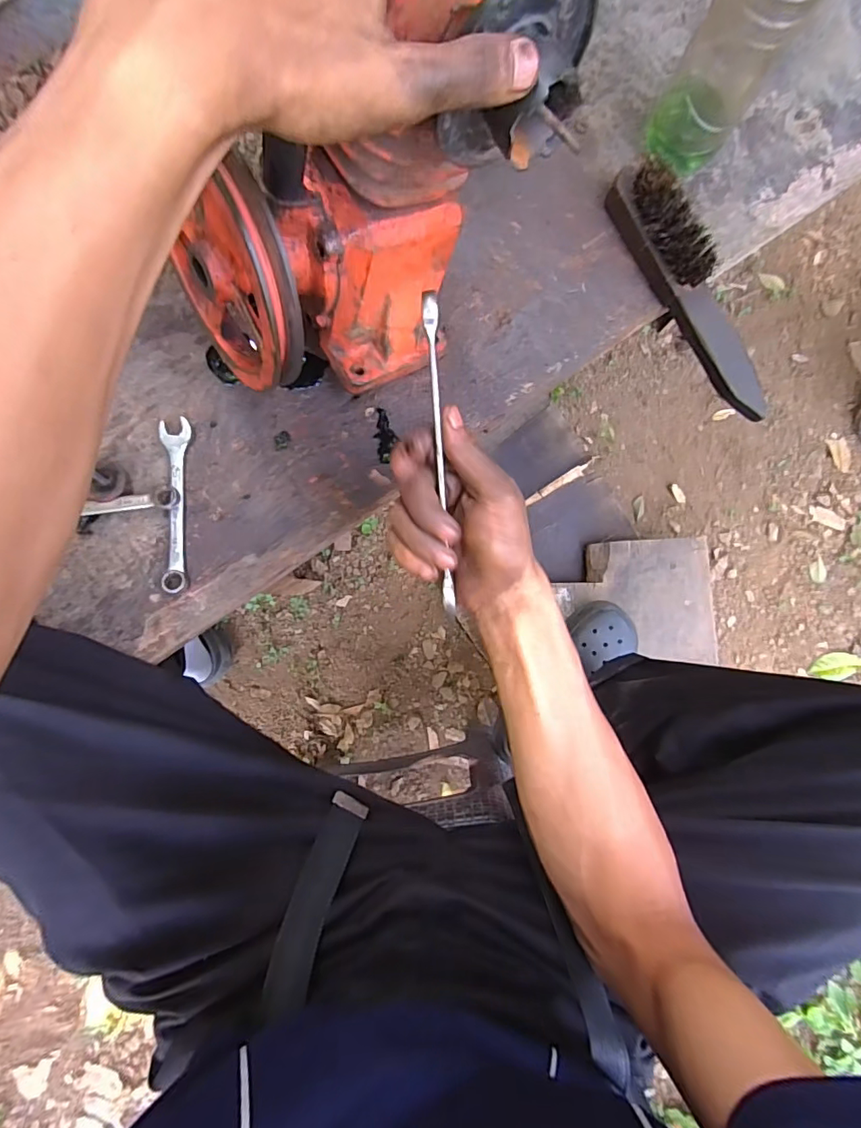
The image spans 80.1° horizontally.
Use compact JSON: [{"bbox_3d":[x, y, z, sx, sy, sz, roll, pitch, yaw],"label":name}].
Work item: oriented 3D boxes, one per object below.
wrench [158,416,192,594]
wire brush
[{"bbox_3d":[-0.210,-0.048,0.420,0.022,0.008,0.142,0,87,-3],"label":"wrench"},{"bbox_3d":[0.223,-0.229,0.426,0.031,0.052,0.226,-33,89,-5],"label":"wire brush"}]

